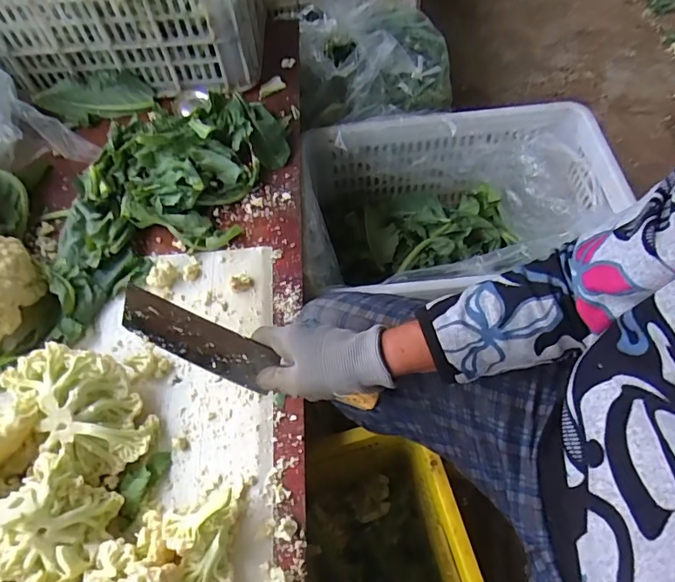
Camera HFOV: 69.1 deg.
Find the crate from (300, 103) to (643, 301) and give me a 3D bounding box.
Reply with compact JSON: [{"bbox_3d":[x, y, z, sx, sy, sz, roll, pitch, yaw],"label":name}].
[{"bbox_3d":[0.194,-0.117,0.847,0.471,0.220,0.318,-3,59,2],"label":"crate"}]

